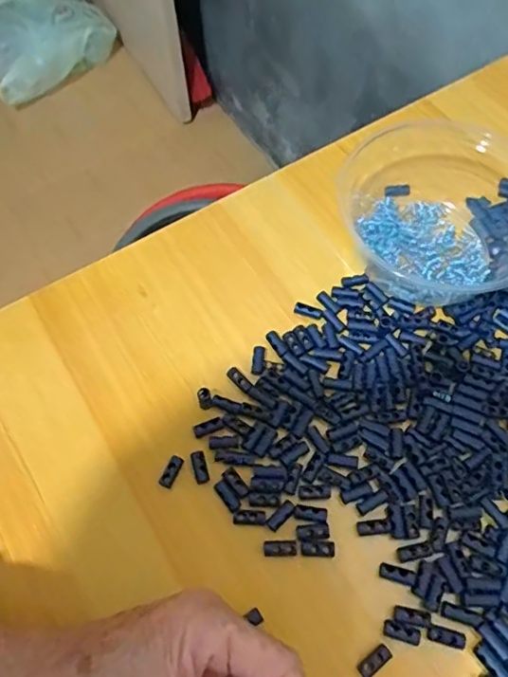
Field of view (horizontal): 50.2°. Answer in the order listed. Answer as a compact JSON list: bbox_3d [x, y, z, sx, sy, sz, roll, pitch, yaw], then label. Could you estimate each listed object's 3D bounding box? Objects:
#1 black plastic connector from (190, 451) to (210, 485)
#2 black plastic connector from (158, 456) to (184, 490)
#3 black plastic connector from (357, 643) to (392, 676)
[{"bbox_3d":[-0.032,0.076,0.320,0.008,0.004,0.019,-16,65,-7],"label":"black plastic connector"},{"bbox_3d":[-0.048,0.078,0.319,0.008,0.006,0.019,24,67,12],"label":"black plastic connector"},{"bbox_3d":[0.062,0.164,0.275,0.019,0.004,0.008,-35,69,-15],"label":"black plastic connector"}]

